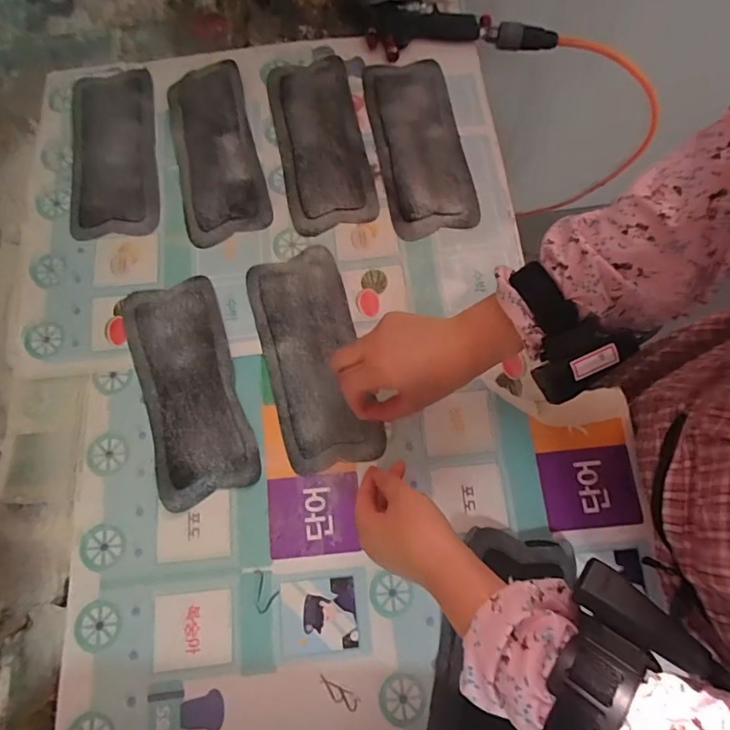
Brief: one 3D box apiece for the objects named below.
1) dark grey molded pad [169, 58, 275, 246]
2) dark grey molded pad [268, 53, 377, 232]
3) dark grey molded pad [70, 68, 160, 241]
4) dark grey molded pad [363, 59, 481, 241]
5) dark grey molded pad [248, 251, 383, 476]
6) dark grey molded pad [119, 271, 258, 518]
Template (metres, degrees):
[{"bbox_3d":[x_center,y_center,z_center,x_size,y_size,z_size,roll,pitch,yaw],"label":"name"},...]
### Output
[{"bbox_3d":[-0.173,-0.247,0.537,0.093,0.020,0.218,-13,77,-3],"label":"dark grey molded pad"},{"bbox_3d":[-0.052,-0.259,0.540,0.096,0.013,0.219,-12,77,-3],"label":"dark grey molded pad"},{"bbox_3d":[-0.292,-0.253,0.543,0.088,0.019,0.225,-8,77,-2],"label":"dark grey molded pad"},{"bbox_3d":[0.062,-0.254,0.538,0.097,0.018,0.223,-11,77,-3],"label":"dark grey molded pad"},{"bbox_3d":[-0.053,-0.010,0.471,0.094,0.013,0.220,-13,78,-3],"label":"dark grey molded pad"},{"bbox_3d":[-0.177,0.020,0.468,0.094,0.013,0.223,-18,77,-4],"label":"dark grey molded pad"}]

